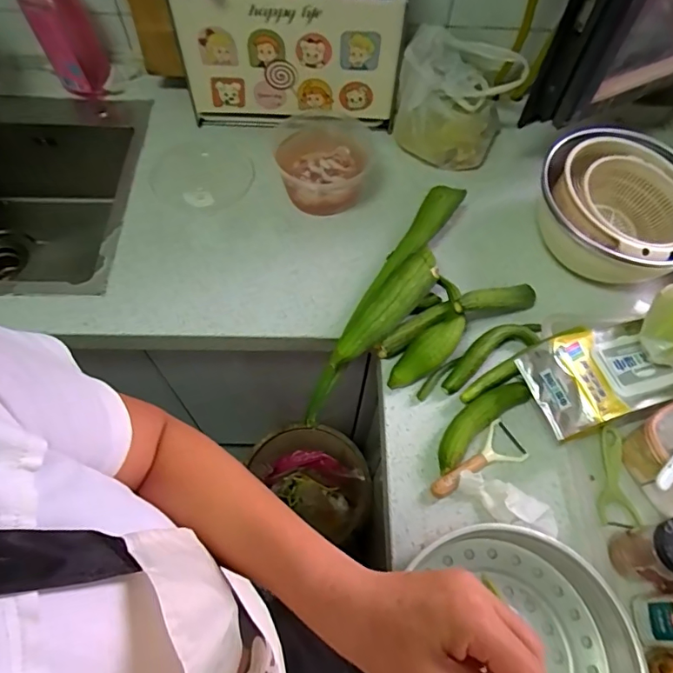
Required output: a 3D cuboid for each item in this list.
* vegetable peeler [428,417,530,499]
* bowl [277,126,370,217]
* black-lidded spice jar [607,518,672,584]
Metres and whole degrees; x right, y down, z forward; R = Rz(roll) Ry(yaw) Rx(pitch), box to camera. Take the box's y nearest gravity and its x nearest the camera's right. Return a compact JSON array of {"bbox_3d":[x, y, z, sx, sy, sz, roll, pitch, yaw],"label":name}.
[{"bbox_3d":[0.183,0.163,0.631,0.141,0.023,0.058,-32,67,-18],"label":"vegetable peeler"},{"bbox_3d":[-0.023,-0.275,0.828,0.138,0.077,0.130,1,61,-1],"label":"bowl"},{"bbox_3d":[0.360,0.236,0.542,0.058,0.116,0.056,1,61,-1],"label":"black-lidded spice jar"}]

